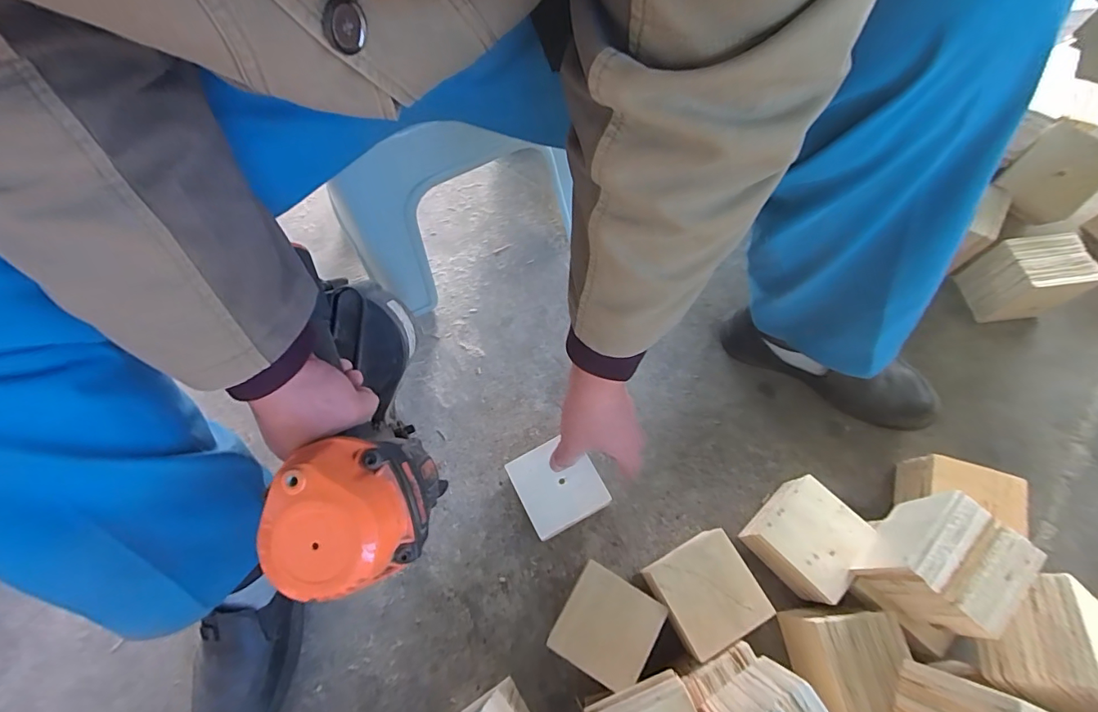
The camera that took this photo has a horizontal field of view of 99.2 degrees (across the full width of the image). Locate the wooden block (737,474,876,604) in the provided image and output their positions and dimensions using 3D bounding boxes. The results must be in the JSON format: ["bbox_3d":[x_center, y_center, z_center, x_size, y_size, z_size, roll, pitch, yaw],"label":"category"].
[{"bbox_3d":[0.296,0.210,0.549,0.101,0.082,0.105,-41,71,-14],"label":"wooden block"}]

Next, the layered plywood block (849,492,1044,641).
[{"bbox_3d":[0.370,0.197,0.449,0.100,0.093,0.091,-43,72,-15],"label":"layered plywood block"}]

